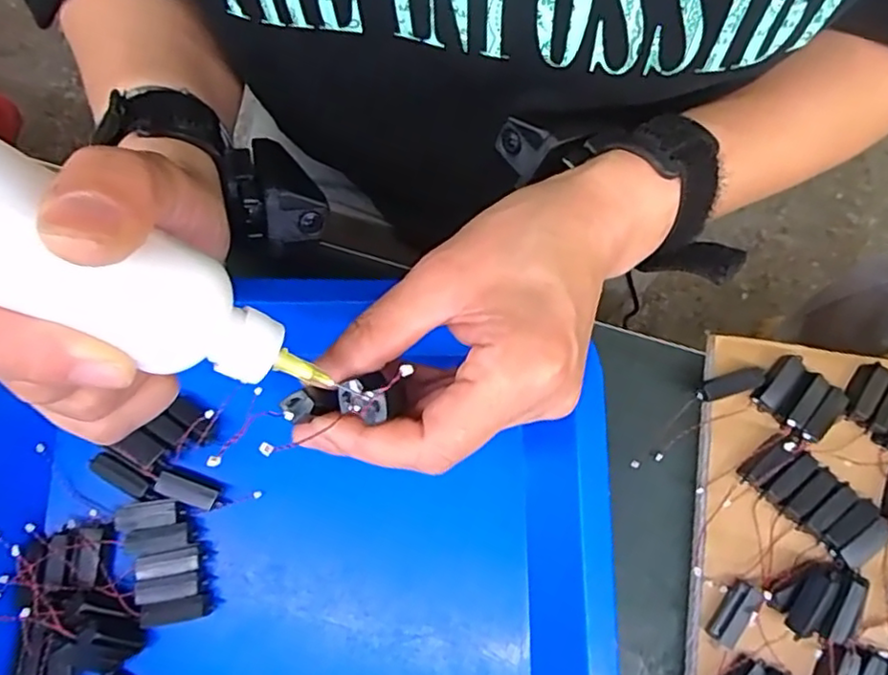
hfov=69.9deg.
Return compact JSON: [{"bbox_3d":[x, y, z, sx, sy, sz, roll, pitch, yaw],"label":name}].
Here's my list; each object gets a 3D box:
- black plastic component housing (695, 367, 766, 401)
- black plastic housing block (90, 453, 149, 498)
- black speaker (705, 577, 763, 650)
[{"bbox_3d":[0.135,0.022,0.299,0.030,0.005,0.009,-20,78,11],"label":"black plastic component housing"},{"bbox_3d":[-0.144,0.061,0.283,0.027,0.009,0.010,29,77,3],"label":"black plastic housing block"},{"bbox_3d":[0.127,0.121,0.278,0.011,0.009,0.029,31,77,4],"label":"black speaker"}]

